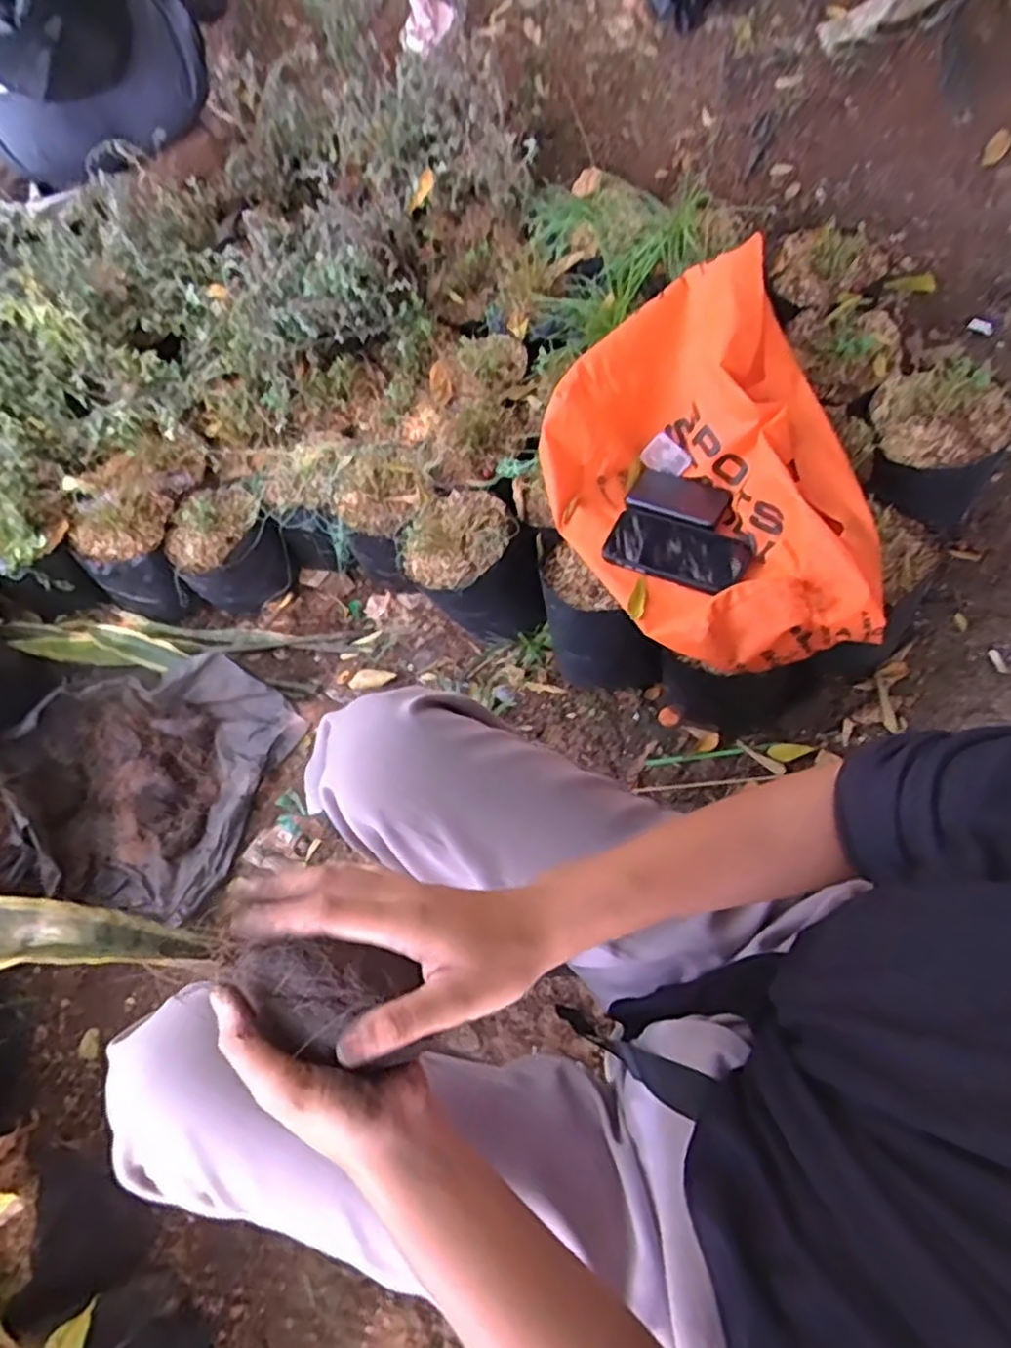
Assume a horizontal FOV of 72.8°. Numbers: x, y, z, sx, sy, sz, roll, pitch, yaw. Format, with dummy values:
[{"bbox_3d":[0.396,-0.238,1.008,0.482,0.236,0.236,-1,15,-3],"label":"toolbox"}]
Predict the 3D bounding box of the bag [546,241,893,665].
[{"bbox_3d":[0.213,-0.216,0.751,0.298,0.161,0.452,-12,63,-4],"label":"bag"}]

